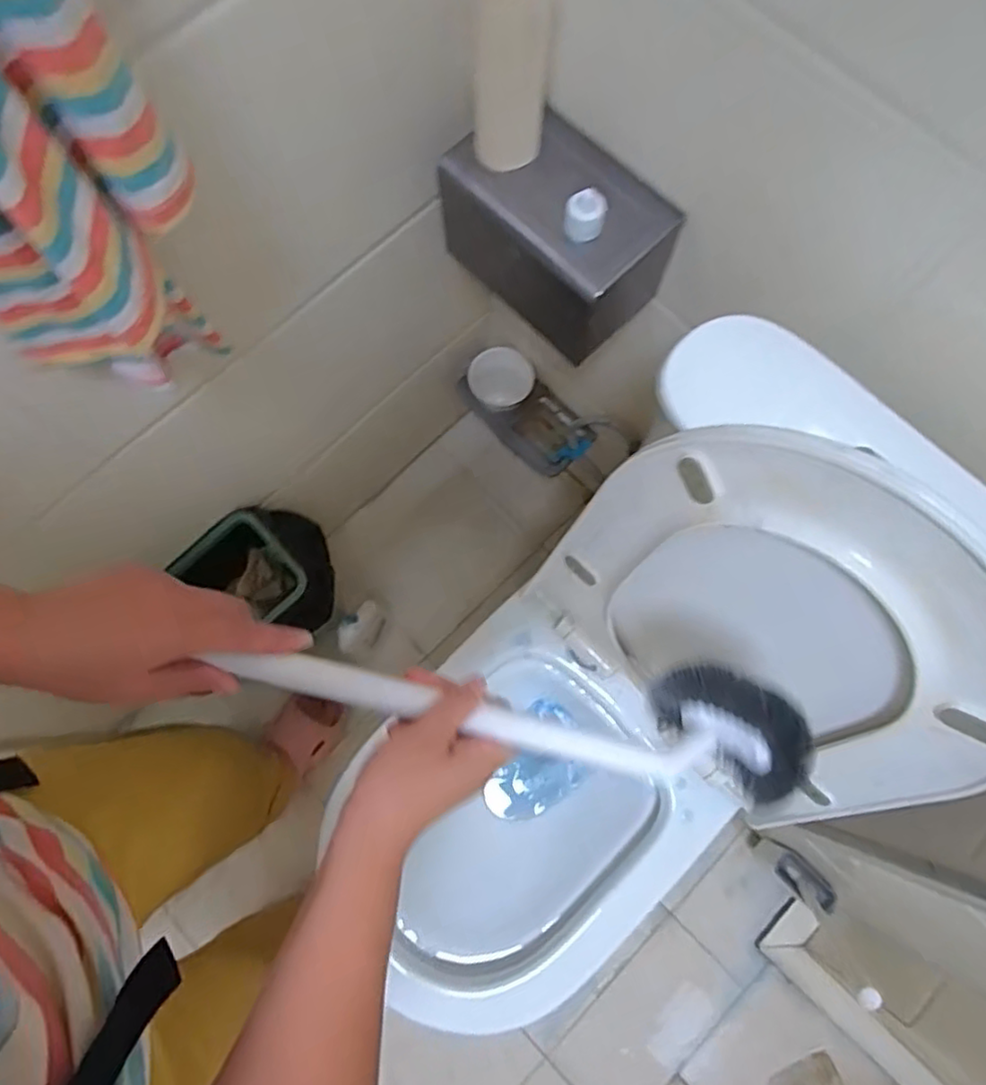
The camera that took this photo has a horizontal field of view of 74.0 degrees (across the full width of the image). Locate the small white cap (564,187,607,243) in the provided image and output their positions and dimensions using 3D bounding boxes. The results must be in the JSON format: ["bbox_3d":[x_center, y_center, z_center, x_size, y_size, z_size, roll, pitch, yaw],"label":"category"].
[{"bbox_3d":[0.078,-0.275,0.553,0.033,0.029,0.027,9,76,1],"label":"small white cap"}]

